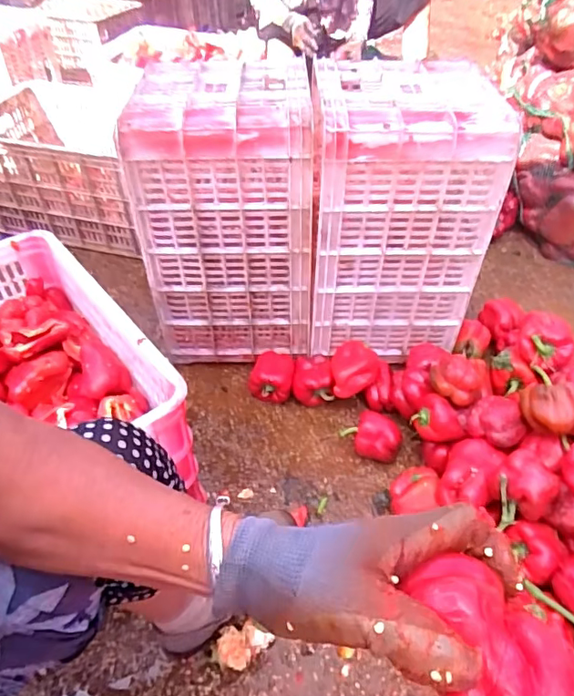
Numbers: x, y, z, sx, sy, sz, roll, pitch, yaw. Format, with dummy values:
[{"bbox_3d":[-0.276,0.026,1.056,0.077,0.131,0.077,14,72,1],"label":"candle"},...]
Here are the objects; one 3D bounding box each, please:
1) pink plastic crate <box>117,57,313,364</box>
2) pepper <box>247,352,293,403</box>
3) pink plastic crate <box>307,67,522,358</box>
[{"bbox_3d":[-0.097,-0.249,0.987,0.297,0.460,0.284,3,45,4],"label":"pink plastic crate"},{"bbox_3d":[-0.027,0.055,1.022,0.085,0.072,0.091,7,45,7],"label":"pepper"},{"bbox_3d":[0.198,-0.258,0.976,0.288,0.436,0.297,1,45,2],"label":"pink plastic crate"}]

